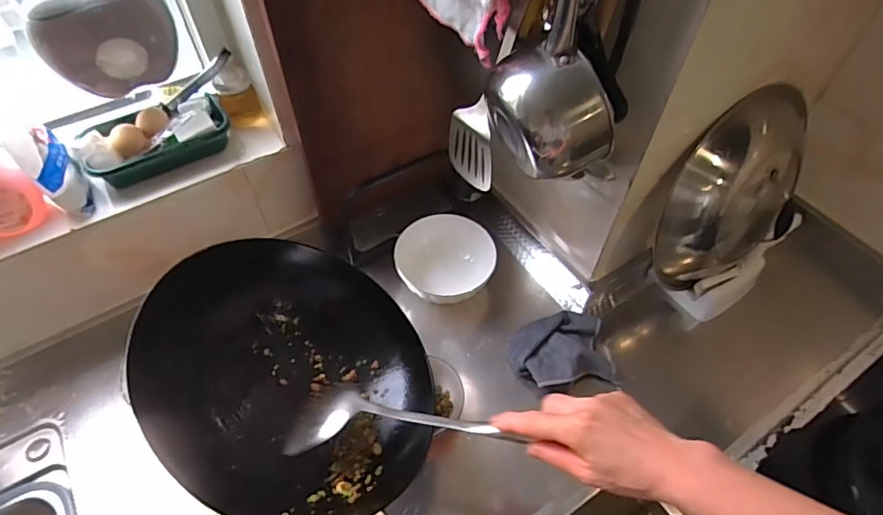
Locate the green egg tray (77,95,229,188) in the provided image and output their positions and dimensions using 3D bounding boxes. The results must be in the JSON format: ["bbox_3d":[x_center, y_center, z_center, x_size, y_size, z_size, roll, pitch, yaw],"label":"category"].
[{"bbox_3d":[-0.397,-0.167,0.720,0.189,0.064,0.084,-20,57,-16],"label":"green egg tray"}]

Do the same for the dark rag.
[{"bbox_3d":[0.178,0.149,0.784,0.146,0.054,0.119,-12,55,-10],"label":"dark rag"}]

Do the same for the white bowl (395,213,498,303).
[{"bbox_3d":[0.005,0.016,0.850,0.150,0.104,0.144,1,54,-1],"label":"white bowl"}]

